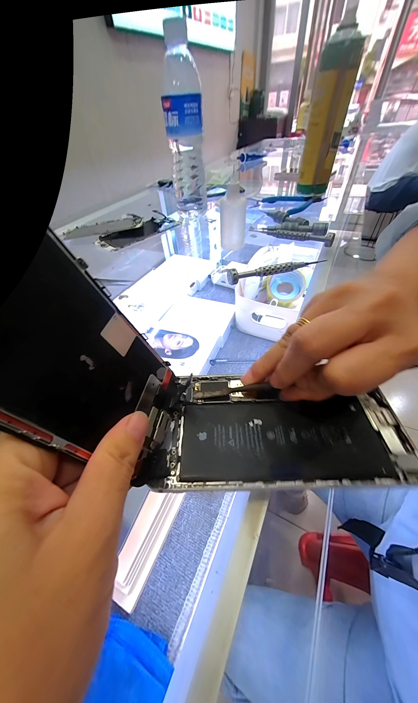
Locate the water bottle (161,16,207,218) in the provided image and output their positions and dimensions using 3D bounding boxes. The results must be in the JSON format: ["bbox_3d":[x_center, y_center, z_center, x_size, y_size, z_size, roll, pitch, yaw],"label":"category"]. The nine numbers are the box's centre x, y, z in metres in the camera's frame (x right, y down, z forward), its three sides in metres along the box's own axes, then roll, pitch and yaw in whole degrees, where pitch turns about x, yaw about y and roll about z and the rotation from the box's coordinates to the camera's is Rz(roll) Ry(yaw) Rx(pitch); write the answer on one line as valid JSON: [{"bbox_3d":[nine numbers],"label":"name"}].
[{"bbox_3d":[-0.041,-0.349,0.372,0.061,0.208,0.056,-13,48,-6],"label":"water bottle"}]

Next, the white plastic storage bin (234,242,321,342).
[{"bbox_3d":[0.178,-0.167,0.605,0.153,0.117,0.270,17,52,20],"label":"white plastic storage bin"}]

